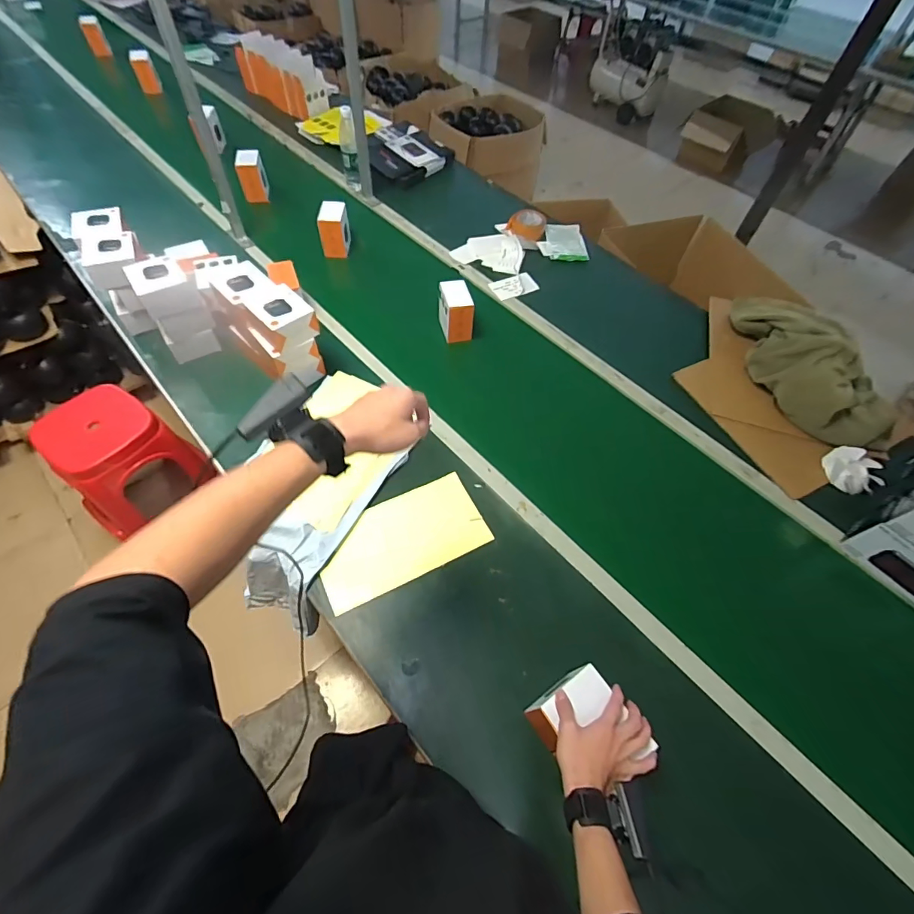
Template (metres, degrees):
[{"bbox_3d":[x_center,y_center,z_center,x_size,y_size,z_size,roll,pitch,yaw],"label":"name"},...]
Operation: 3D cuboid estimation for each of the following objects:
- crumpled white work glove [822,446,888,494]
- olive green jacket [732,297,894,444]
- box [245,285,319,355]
[{"bbox_3d":[0.883,0.027,0.984,0.112,0.033,0.107,2,56,-3],"label":"crumpled white work glove"},{"bbox_3d":[0.834,-0.223,1.053,0.209,0.131,0.444,-11,58,-11],"label":"olive green jacket"},{"bbox_3d":[-0.361,-0.283,0.909,0.111,0.062,0.105,39,62,20],"label":"box"}]

